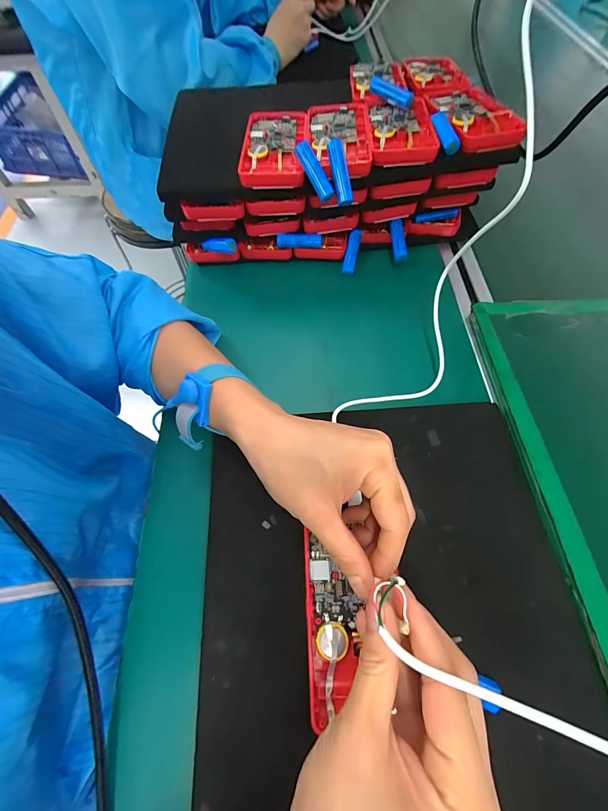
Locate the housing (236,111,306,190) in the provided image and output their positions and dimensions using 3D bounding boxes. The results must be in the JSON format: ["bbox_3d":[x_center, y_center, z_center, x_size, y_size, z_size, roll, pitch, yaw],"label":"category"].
[{"bbox_3d":[-0.030,-0.259,0.337,0.061,0.015,0.119,1,62,2],"label":"housing"}]

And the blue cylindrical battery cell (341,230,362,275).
[{"bbox_3d":[0.055,-0.177,0.388,0.014,0.014,0.049,15,106,8],"label":"blue cylindrical battery cell"}]

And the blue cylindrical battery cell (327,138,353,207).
[{"bbox_3d":[0.033,-0.212,0.307,0.018,0.052,0.013,-30,36,-13],"label":"blue cylindrical battery cell"}]

